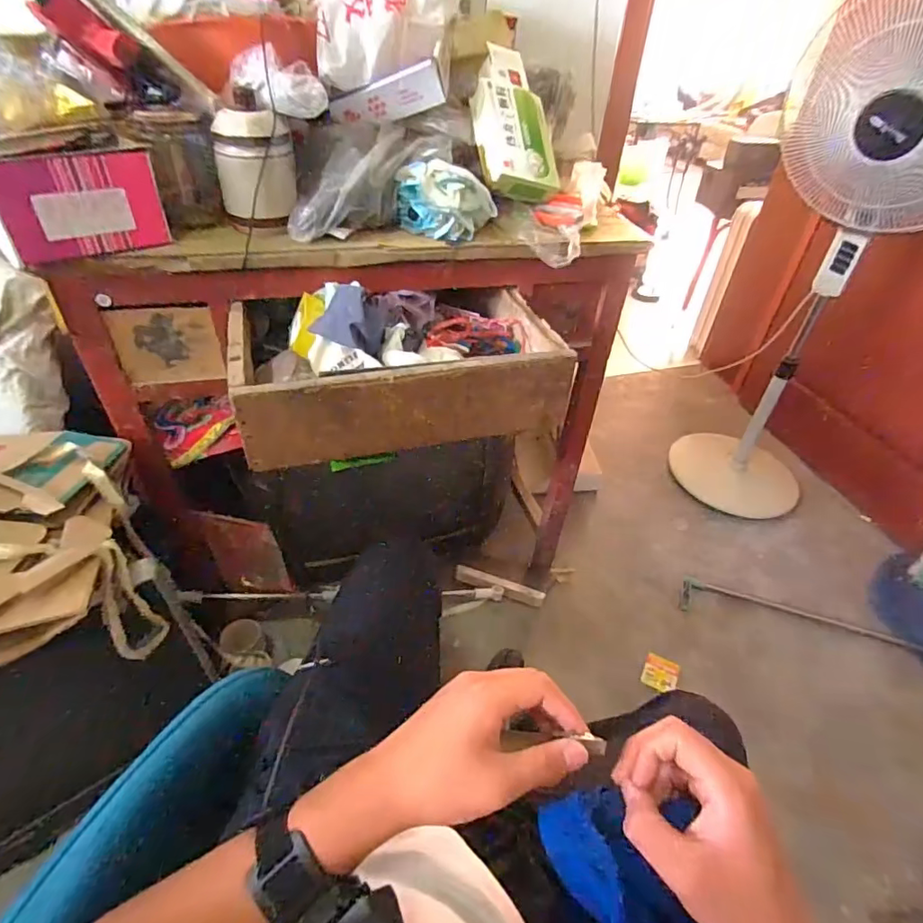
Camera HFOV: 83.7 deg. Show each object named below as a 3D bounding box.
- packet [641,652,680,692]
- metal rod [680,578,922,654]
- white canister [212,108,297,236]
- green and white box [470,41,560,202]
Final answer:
[{"bbox_3d":[0.432,0.459,1.117,0.068,0.011,0.079,21,43,19],"label":"packet"},{"bbox_3d":[0.845,0.378,1.213,0.635,0.029,0.084,11,41,8],"label":"metal rod"},{"bbox_3d":[-0.261,-0.369,0.657,0.094,0.123,0.083,-10,42,-15],"label":"white canister"},{"bbox_3d":[0.078,-0.499,0.760,0.112,0.039,0.223,-9,85,-21],"label":"green and white box"}]

